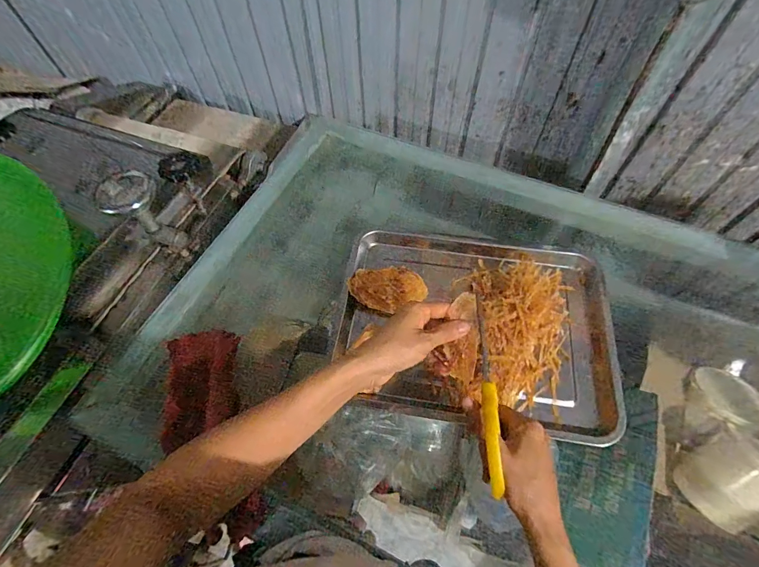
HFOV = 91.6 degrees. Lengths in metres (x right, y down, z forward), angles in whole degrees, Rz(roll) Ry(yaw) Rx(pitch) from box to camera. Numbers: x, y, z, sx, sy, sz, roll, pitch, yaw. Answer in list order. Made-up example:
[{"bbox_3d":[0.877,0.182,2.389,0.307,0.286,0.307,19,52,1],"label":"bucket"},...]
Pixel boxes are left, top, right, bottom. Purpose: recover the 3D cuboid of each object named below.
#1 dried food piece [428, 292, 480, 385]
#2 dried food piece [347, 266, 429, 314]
[{"bbox_3d":[0.089,0.059,0.413,0.046,0.019,0.095,12,86,10],"label":"dried food piece"},{"bbox_3d":[0.013,0.008,0.557,0.113,0.008,0.070,-8,71,0],"label":"dried food piece"}]

